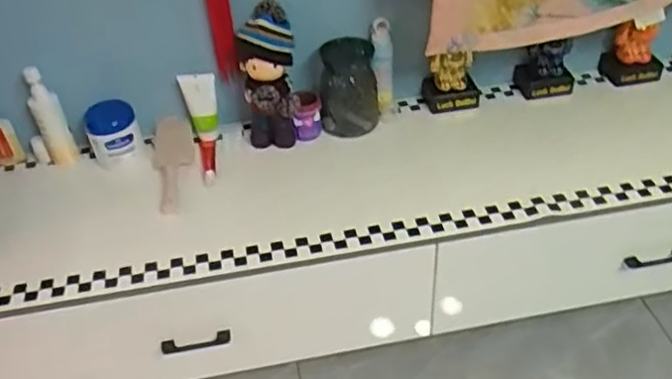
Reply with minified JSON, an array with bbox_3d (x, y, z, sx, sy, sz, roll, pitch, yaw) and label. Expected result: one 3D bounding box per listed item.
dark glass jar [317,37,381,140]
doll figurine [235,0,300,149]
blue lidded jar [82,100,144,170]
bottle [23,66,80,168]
[{"bbox_3d":[0.027,-0.190,1.255,0.107,0.188,0.122,-1,42,3],"label":"dark glass jar"},{"bbox_3d":[-0.121,-0.193,1.157,0.098,0.257,0.090,-7,42,-3],"label":"doll figurine"},{"bbox_3d":[-0.408,-0.096,1.182,0.091,0.120,0.078,-21,45,-18],"label":"blue lidded jar"},{"bbox_3d":[-0.516,-0.126,1.154,0.051,0.208,0.039,-26,46,-22],"label":"bottle"}]

